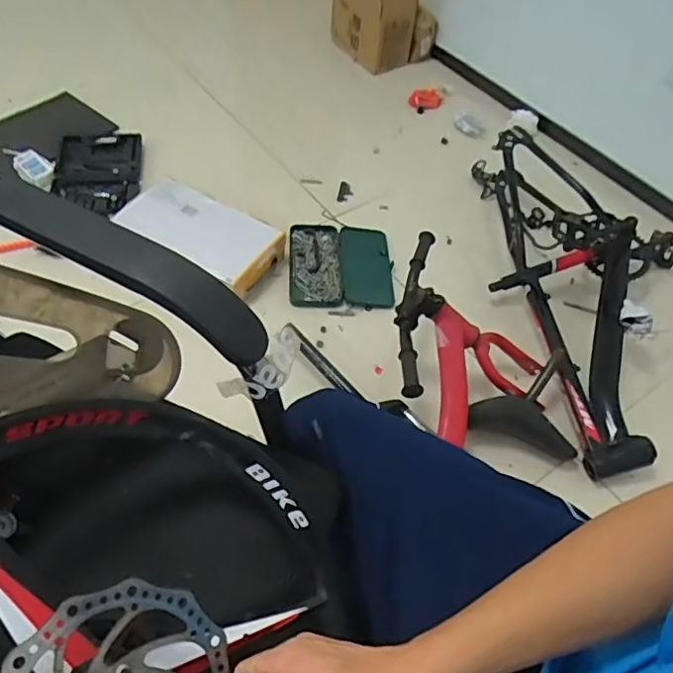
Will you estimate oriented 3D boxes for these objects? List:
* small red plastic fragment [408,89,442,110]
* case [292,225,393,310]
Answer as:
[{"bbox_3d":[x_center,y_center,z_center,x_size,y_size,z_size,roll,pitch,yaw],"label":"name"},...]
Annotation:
[{"bbox_3d":[0.276,-0.731,1.761,0.102,0.030,0.084,12,53,3],"label":"small red plastic fragment"},{"bbox_3d":[0.011,-0.176,1.344,0.242,0.037,0.246,3,53,-4],"label":"case"}]

